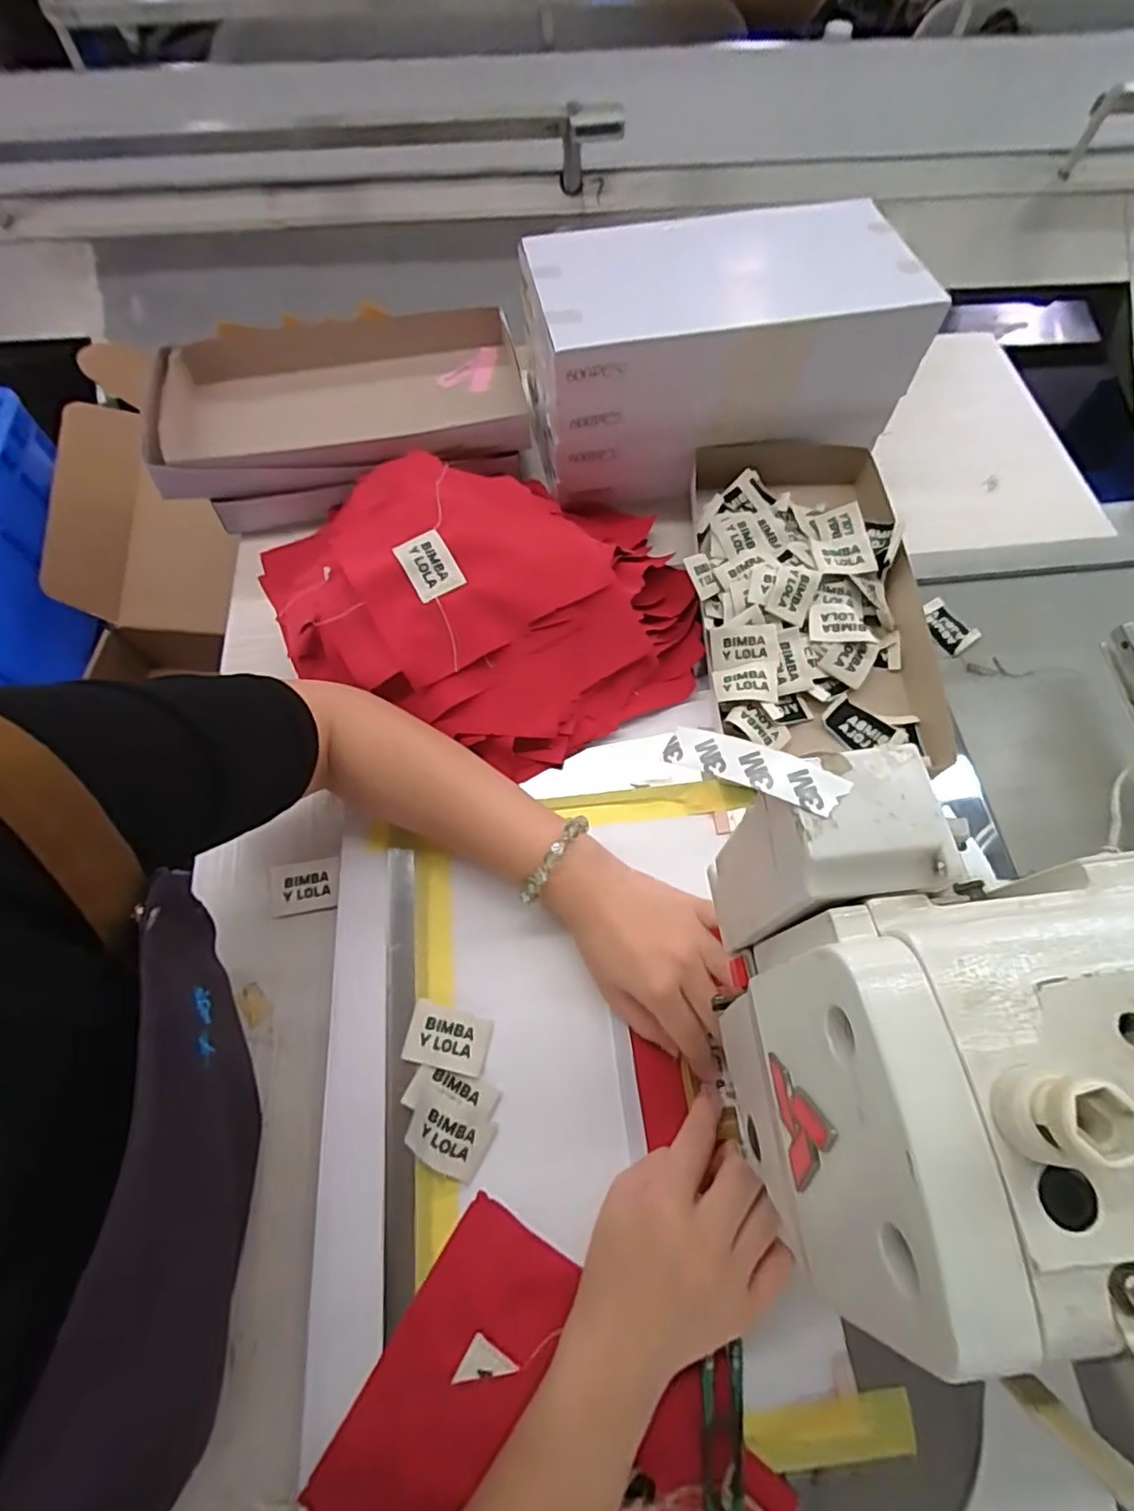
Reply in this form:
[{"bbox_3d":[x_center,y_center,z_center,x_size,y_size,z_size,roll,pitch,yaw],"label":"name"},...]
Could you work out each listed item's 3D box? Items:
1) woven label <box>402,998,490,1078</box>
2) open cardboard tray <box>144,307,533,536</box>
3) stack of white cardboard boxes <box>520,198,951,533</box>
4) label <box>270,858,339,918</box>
[{"bbox_3d":[-0.073,0.174,0.387,0.051,0.004,0.034,11,67,5],"label":"woven label"},{"bbox_3d":[-0.203,-0.325,0.600,0.318,0.073,0.187,-13,67,-6],"label":"open cardboard tray"},{"bbox_3d":[0.129,-0.344,0.564,0.313,0.161,0.173,-13,67,-6],"label":"stack of white cardboard boxes"},{"bbox_3d":[-0.186,0.094,0.447,0.046,0.004,0.035,-8,76,-6],"label":"label"}]

